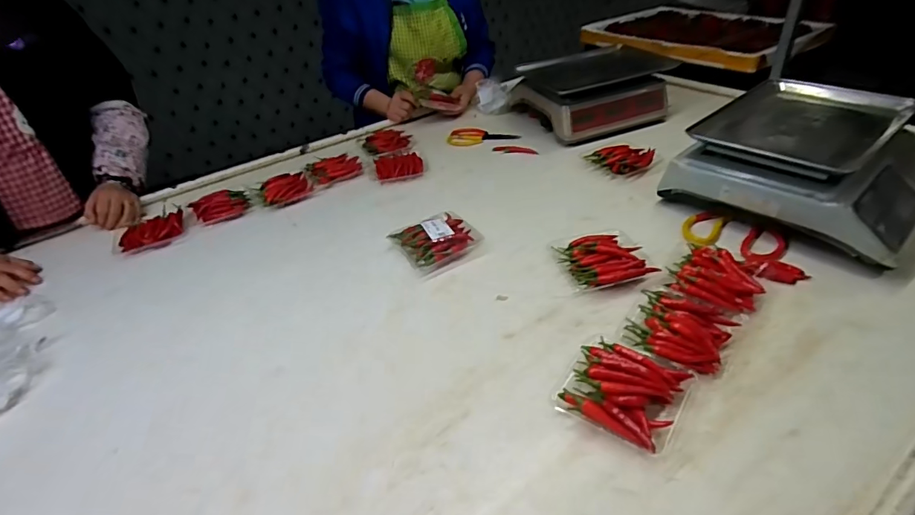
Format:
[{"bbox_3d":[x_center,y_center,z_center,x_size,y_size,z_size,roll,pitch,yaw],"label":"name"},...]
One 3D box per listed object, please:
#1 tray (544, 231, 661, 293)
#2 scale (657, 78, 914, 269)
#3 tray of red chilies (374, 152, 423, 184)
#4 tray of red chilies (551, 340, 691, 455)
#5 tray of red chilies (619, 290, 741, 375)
[{"bbox_3d":[0.218,-0.005,0.707,0.128,0.030,0.118,-11,40,-5],"label":"tray"},{"bbox_3d":[0.587,-0.161,0.770,0.340,0.120,0.332,-33,46,-28],"label":"scale"},{"bbox_3d":[-0.129,-0.203,1.043,0.106,0.025,0.087,-11,37,-5],"label":"tray of red chilies"},{"bbox_3d":[0.184,0.146,0.520,0.121,0.032,0.108,21,47,30],"label":"tray of red chilies"},{"bbox_3d":[0.273,0.089,0.583,0.113,0.030,0.129,21,47,30],"label":"tray of red chilies"}]

